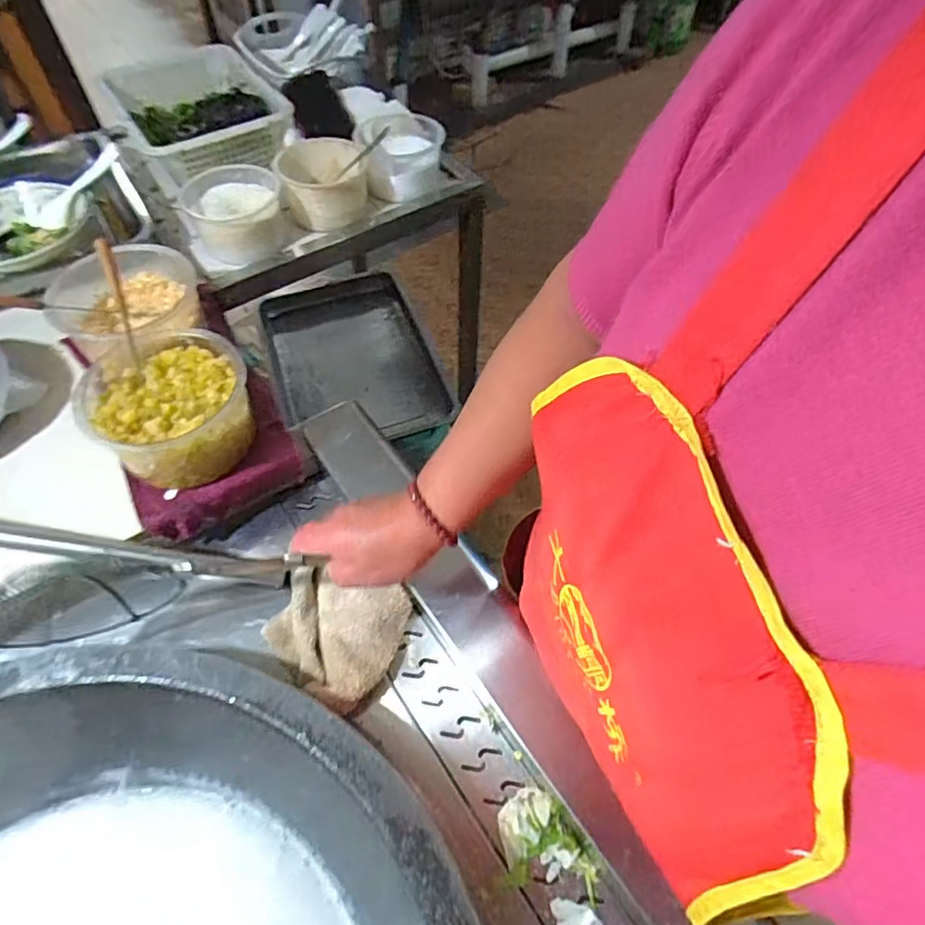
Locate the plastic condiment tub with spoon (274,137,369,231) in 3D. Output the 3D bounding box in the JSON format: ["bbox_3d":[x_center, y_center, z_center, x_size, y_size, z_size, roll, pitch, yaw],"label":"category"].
[{"bbox_3d":[-0.204,-0.413,0.854,0.126,0.072,0.128,0,54,0],"label":"plastic condiment tub with spoon"}]

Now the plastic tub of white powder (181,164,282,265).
[{"bbox_3d":[-0.315,-0.348,0.801,0.124,0.071,0.124,0,54,0],"label":"plastic tub of white powder"}]

